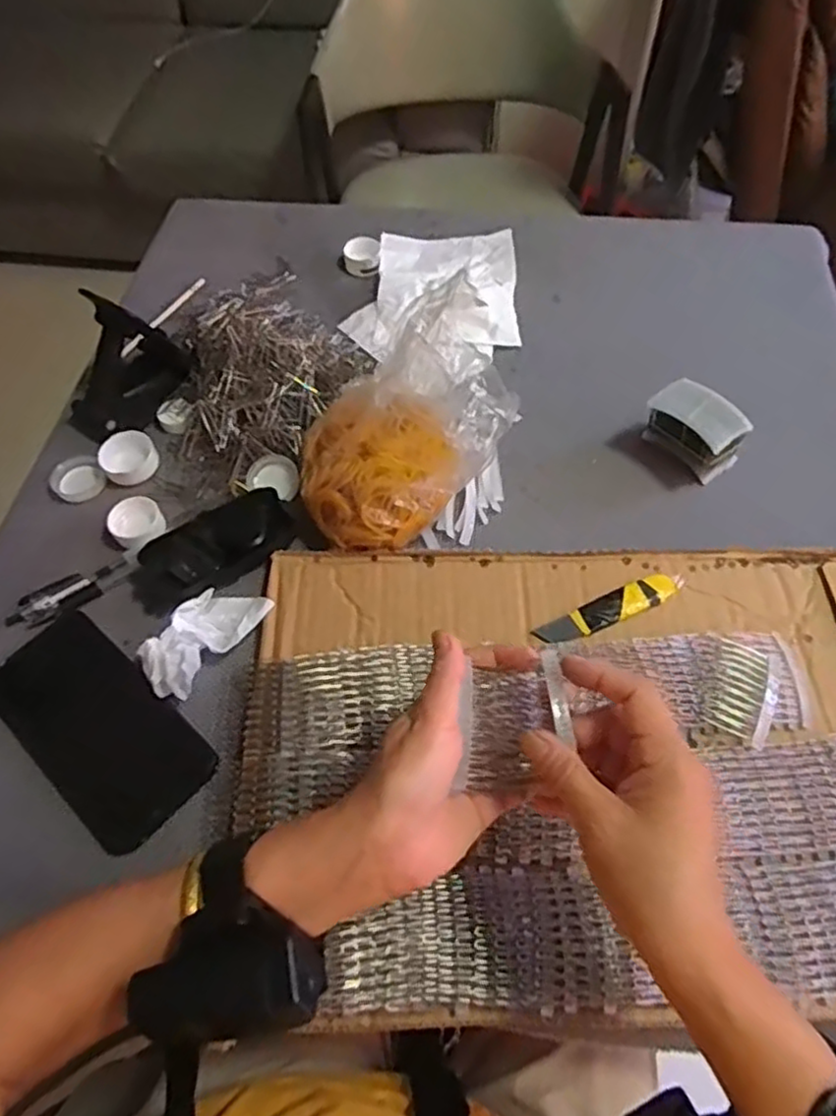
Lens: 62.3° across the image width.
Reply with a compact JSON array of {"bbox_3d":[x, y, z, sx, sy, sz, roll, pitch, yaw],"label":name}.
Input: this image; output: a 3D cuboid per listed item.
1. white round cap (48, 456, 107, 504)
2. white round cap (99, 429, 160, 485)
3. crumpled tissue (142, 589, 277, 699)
[{"bbox_3d":[-0.278,-0.063,0.567,0.040,0.013,0.038,-1,59,2],"label":"white round cap"},{"bbox_3d":[-0.238,-0.082,0.572,0.043,0.018,0.048,-31,63,-16],"label":"white round cap"},{"bbox_3d":[-0.147,0.051,0.467,0.047,0.028,0.090,30,64,18],"label":"crumpled tissue"}]

